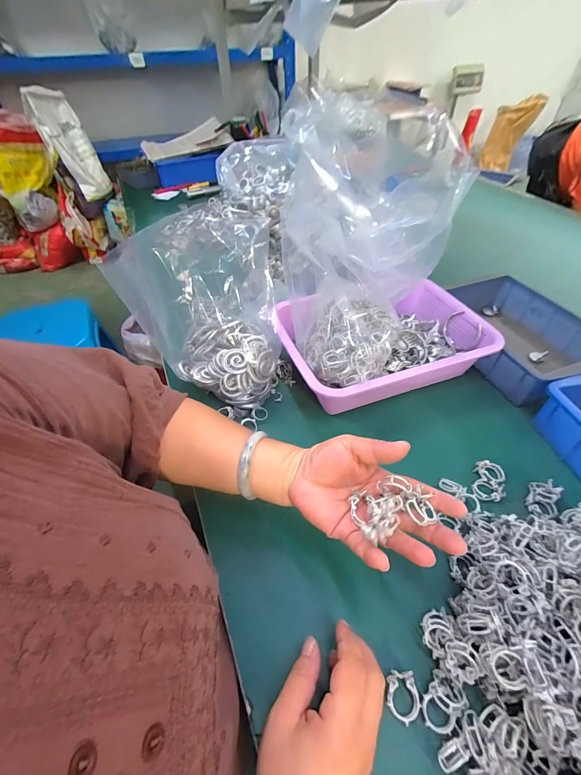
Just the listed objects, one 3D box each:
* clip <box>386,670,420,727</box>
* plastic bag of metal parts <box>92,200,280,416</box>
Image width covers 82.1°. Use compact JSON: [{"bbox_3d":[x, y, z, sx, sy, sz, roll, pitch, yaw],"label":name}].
[{"bbox_3d":[0.091,0.251,0.272,0.026,0.008,0.032,2,47,3],"label":"clip"},{"bbox_3d":[-0.093,-0.081,0.437,0.150,0.222,0.124,-6,47,-4],"label":"plastic bag of metal parts"}]

